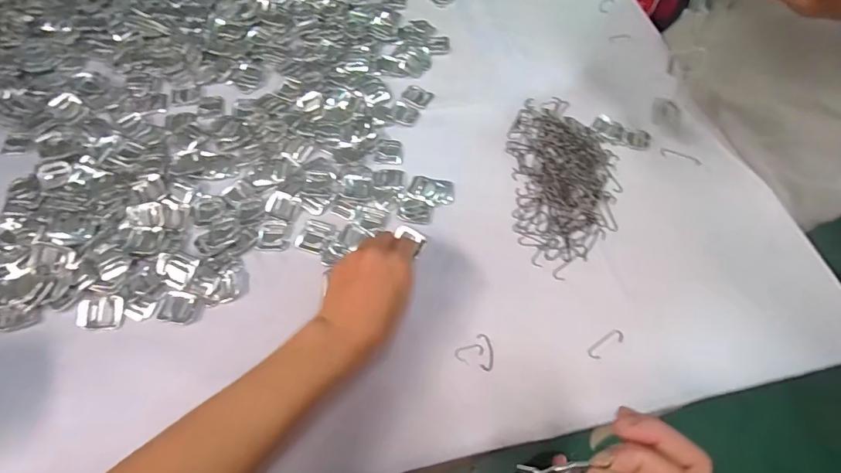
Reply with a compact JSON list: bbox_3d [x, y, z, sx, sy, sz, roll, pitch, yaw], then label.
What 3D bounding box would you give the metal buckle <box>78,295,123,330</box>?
[{"bbox_3d":[-0.293,0.070,0.401,0.036,0.004,0.030,4,75,-10],"label":"metal buckle"}]

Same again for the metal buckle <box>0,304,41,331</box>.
[{"bbox_3d":[-0.367,0.073,0.397,0.038,0.006,0.021,-9,62,-7],"label":"metal buckle"}]

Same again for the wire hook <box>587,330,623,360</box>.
[{"bbox_3d":[0.172,0.100,0.406,0.040,0.004,0.013,-29,66,-17],"label":"wire hook"}]

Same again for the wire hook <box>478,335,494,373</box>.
[{"bbox_3d":[0.060,0.105,0.401,0.013,0.004,0.034,1,61,-2],"label":"wire hook"}]

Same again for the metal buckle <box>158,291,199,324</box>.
[{"bbox_3d":[-0.225,0.066,0.408,0.033,0.004,0.029,11,61,4],"label":"metal buckle"}]

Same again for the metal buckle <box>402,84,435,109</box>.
[{"bbox_3d":[-0.003,-0.177,0.550,0.035,0.004,0.030,25,63,11],"label":"metal buckle"}]

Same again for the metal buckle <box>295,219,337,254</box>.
[{"bbox_3d":[-0.106,-0.001,0.450,0.035,0.007,0.034,19,62,8],"label":"metal buckle"}]

